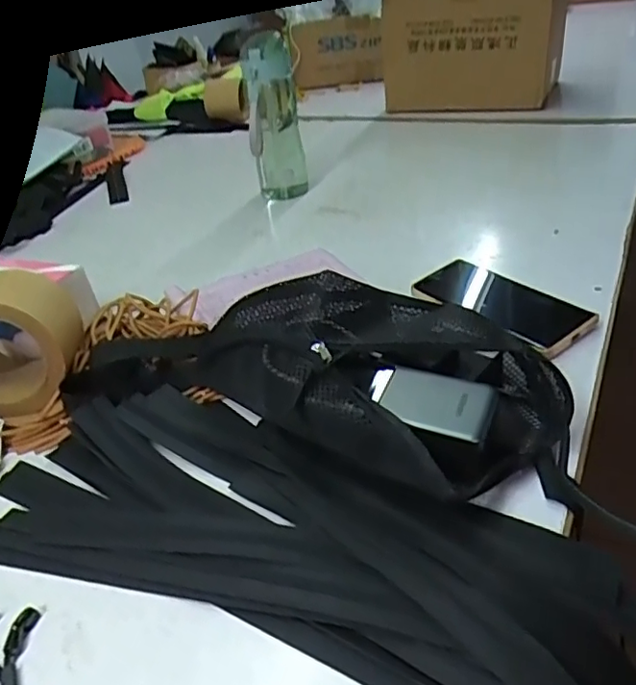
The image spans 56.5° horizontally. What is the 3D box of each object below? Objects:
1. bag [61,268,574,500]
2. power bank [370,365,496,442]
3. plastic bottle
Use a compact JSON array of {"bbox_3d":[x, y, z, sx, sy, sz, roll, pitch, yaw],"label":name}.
[{"bbox_3d":[-0.001,0.013,0.476,0.377,0.062,0.193,9,38,22],"label":"bag"},{"bbox_3d":[0.074,0.040,0.406,0.085,0.015,0.049,13,40,26],"label":"power bank"},{"bbox_3d":[-0.063,-0.316,0.847,0.076,0.217,0.067,-9,35,-3],"label":"plastic bottle"}]

